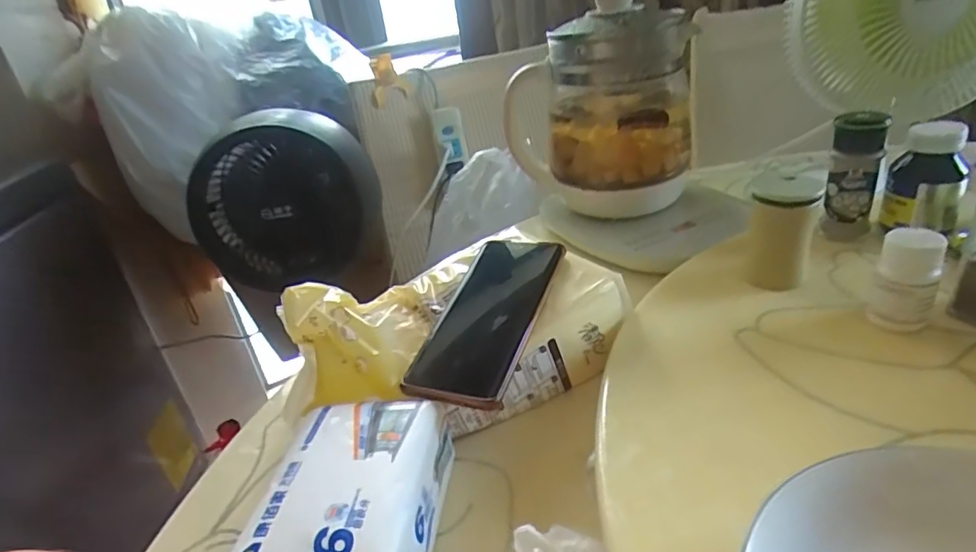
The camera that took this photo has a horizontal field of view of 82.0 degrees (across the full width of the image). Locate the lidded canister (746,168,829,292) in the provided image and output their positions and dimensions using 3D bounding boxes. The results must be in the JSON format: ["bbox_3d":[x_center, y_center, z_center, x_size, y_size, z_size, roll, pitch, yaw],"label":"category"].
[{"bbox_3d":[0.241,-0.039,0.456,0.045,0.090,0.054,14,36,34],"label":"lidded canister"}]

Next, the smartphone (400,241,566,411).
[{"bbox_3d":[0.000,0.028,0.423,0.079,0.014,0.162,7,45,25],"label":"smartphone"}]

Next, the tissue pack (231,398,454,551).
[{"bbox_3d":[-0.076,0.138,0.327,0.090,0.059,0.132,-4,29,8],"label":"tissue pack"}]

